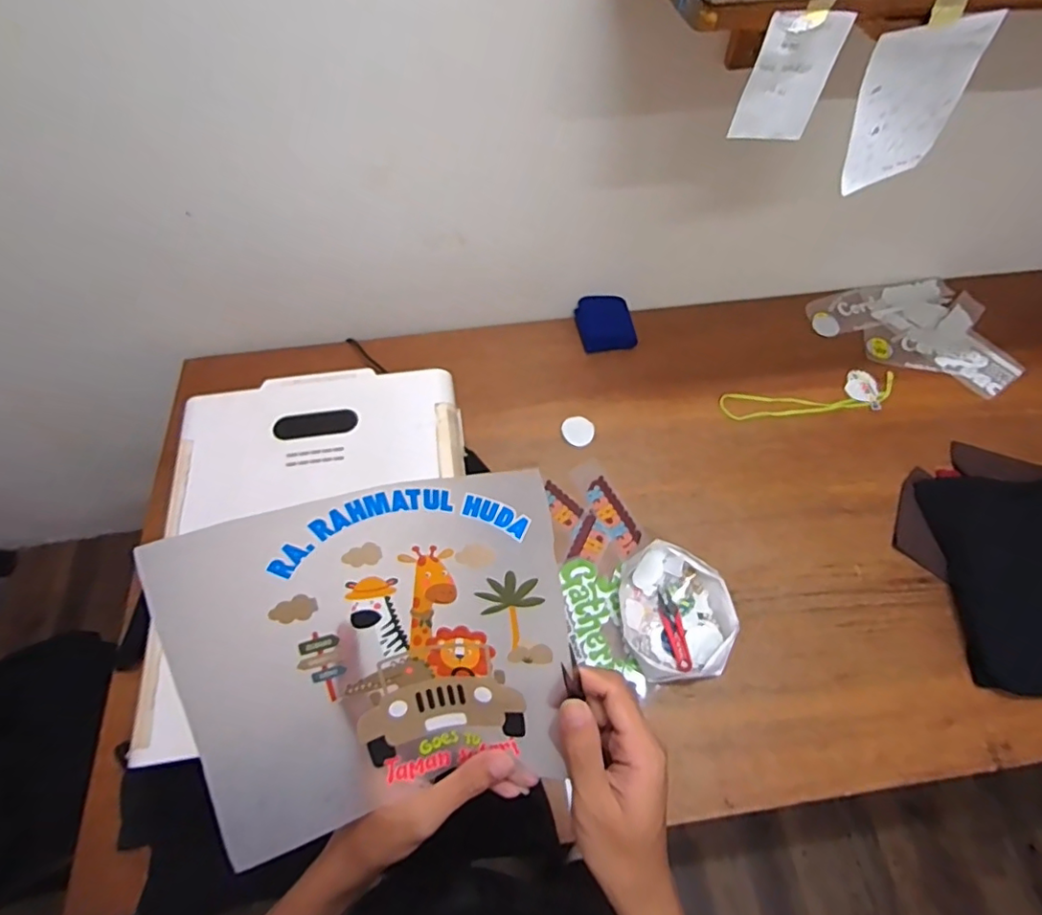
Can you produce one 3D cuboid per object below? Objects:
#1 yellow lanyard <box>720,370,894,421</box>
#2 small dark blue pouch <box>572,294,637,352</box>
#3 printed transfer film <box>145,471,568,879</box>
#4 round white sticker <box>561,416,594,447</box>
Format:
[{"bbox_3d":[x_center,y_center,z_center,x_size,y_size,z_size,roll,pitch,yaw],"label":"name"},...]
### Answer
[{"bbox_3d":[0.559,-0.118,1.071,0.352,0.006,0.088,-7,60,-5],"label":"yellow lanyard"},{"bbox_3d":[0.173,-0.275,1.149,0.111,0.017,0.117,-6,76,-5],"label":"small dark blue pouch"},{"bbox_3d":[-0.075,0.113,0.311,0.200,0.183,0.027,-11,17,-8],"label":"printed transfer film"},{"bbox_3d":[0.106,-0.050,1.032,0.057,0.005,0.064,20,62,11],"label":"round white sticker"}]

